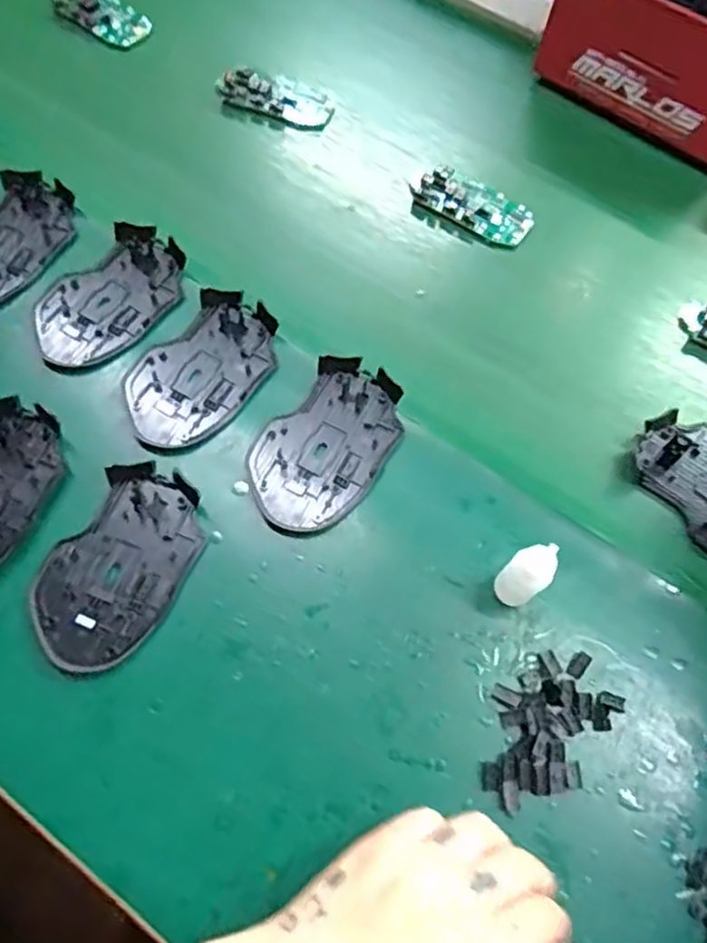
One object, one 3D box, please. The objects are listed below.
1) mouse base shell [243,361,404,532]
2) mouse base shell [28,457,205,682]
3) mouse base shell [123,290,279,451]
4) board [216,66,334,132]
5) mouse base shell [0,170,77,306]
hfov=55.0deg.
[{"bbox_3d":[-0.016,-0.017,0.415,0.072,0.015,0.113,36,68,15],"label":"mouse base shell"},{"bbox_3d":[-0.131,0.052,0.381,0.072,0.012,0.114,27,66,11],"label":"mouse base shell"},{"bbox_3d":[-0.097,-0.066,0.435,0.071,0.010,0.114,33,68,14],"label":"mouse base shell"},{"bbox_3d":[-0.064,-0.311,0.563,0.096,0.016,0.043,19,65,8],"label":"board"},{"bbox_3d":[-0.243,-0.162,0.472,0.074,0.012,0.116,33,68,14],"label":"mouse base shell"}]

